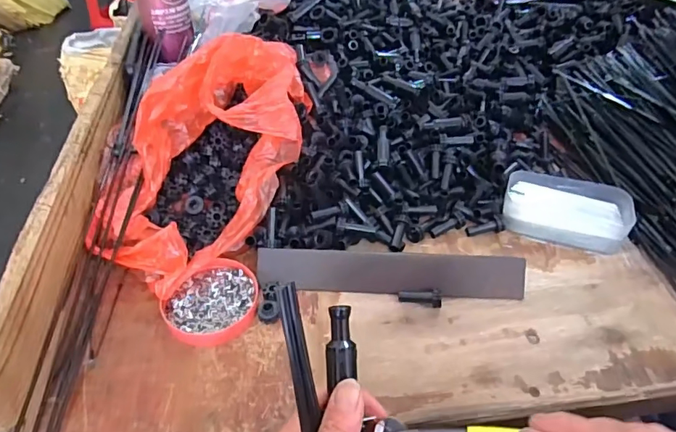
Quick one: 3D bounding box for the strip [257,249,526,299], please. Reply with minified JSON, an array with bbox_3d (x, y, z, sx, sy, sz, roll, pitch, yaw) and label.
[{"bbox_3d":[0.048,0.052,0.438,0.237,0.037,0.007,2,-1,0],"label":"strip"}]

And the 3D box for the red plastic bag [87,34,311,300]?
[{"bbox_3d":[-0.128,-0.063,0.471,0.160,0.122,0.255,16,45,15],"label":"red plastic bag"}]

